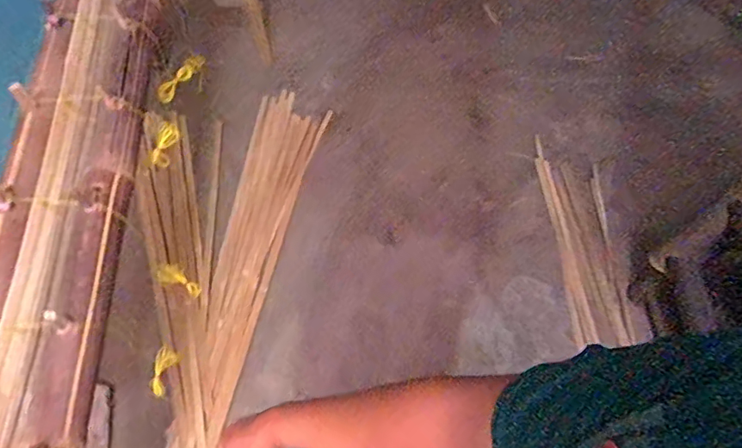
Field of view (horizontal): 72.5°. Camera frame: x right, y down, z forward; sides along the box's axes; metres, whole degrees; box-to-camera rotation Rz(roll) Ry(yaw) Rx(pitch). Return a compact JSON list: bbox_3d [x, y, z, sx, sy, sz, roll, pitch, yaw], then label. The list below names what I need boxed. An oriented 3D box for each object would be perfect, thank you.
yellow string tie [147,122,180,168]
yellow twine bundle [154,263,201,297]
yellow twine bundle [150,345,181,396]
[{"bbox_3d":[-0.384,-0.149,0.938,0.043,0.031,0.090,7,62,0],"label":"yellow string tie"},{"bbox_3d":[-0.394,0.111,1.043,0.106,0.036,0.038,23,63,8],"label":"yellow twine bundle"},{"bbox_3d":[-0.391,0.273,0.956,0.045,0.027,0.098,1,39,-4],"label":"yellow twine bundle"}]

